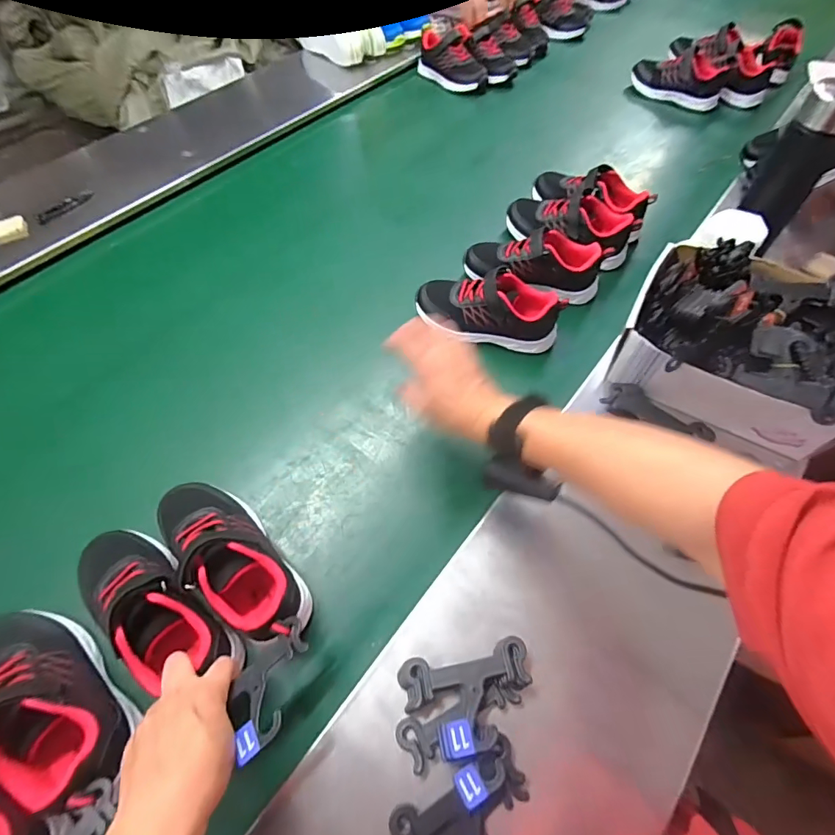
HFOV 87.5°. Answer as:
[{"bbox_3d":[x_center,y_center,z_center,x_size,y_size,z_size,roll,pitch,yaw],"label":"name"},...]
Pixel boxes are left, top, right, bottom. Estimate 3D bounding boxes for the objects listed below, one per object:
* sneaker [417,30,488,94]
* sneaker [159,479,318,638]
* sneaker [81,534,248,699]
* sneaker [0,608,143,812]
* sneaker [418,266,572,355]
[{"bbox_3d":[0.078,-0.836,1.028,0.078,0.090,0.198,-29,60,-21],"label":"sneaker"},{"bbox_3d":[-0.183,0.132,0.423,0.071,0.083,0.187,-37,63,-25],"label":"sneaker"},{"bbox_3d":[-0.249,0.172,0.397,0.183,0.070,0.075,31,63,20],"label":"sneaker"},{"bbox_3d":[-0.311,0.230,0.358,0.189,0.075,0.068,36,61,22],"label":"sneaker"},{"bbox_3d":[0.095,-0.148,0.585,0.191,0.073,0.071,9,54,5],"label":"sneaker"}]

